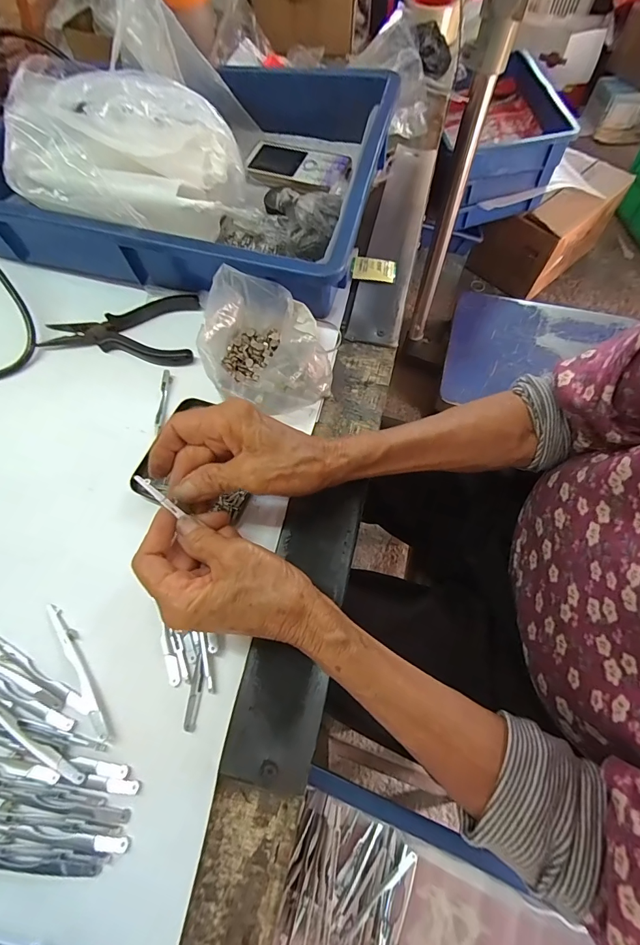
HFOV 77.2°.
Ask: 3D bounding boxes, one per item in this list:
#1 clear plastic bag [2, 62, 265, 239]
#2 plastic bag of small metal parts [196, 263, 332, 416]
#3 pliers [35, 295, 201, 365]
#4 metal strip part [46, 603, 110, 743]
[{"bbox_3d":[-0.169,-0.284,0.370,0.207,0.101,0.115,3,65,3],"label":"clear plastic bag"},{"bbox_3d":[-0.045,-0.110,0.354,0.109,0.059,0.113,1,65,2],"label":"plastic bag of small metal parts"},{"bbox_3d":[-0.198,-0.140,0.396,0.152,0.012,0.080,-1,65,1],"label":"pliers"},{"bbox_3d":[-0.165,0.132,0.274,0.011,0.006,0.100,-33,69,-14],"label":"metal strip part"}]

